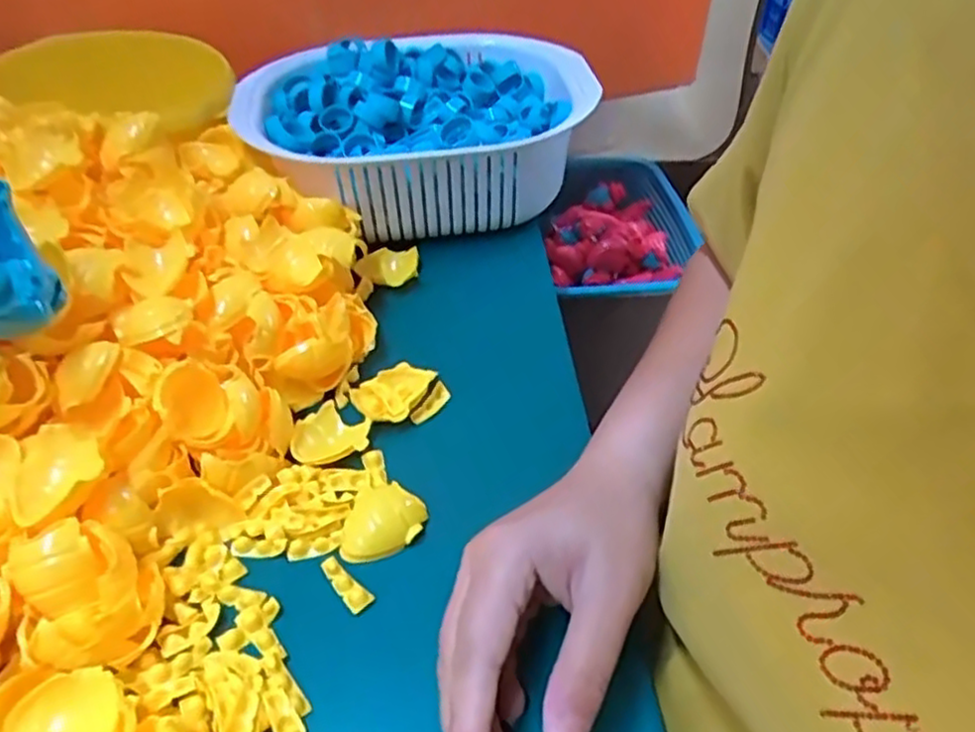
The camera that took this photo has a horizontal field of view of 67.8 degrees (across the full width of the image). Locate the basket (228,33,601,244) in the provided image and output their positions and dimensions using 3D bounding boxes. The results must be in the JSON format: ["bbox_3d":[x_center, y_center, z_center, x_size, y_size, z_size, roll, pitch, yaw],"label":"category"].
[{"bbox_3d":[-0.052,-0.180,0.566,0.245,0.089,0.190,-17,46,-16],"label":"basket"}]

